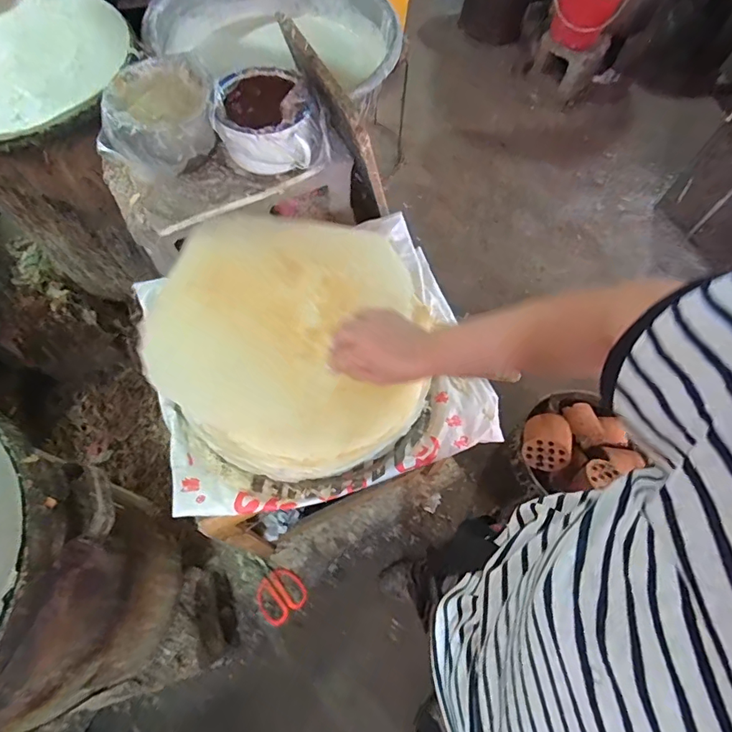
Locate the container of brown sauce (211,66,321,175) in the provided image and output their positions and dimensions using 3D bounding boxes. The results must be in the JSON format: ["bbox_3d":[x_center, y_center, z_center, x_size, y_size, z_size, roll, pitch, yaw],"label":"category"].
[{"bbox_3d":[-0.154,-0.386,0.733,0.161,0.080,0.162,-9,66,-7],"label":"container of brown sauce"}]

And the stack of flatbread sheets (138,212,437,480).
[{"bbox_3d":[-0.085,-0.039,0.652,0.359,0.138,0.364,8,68,0],"label":"stack of flatbread sheets"}]

